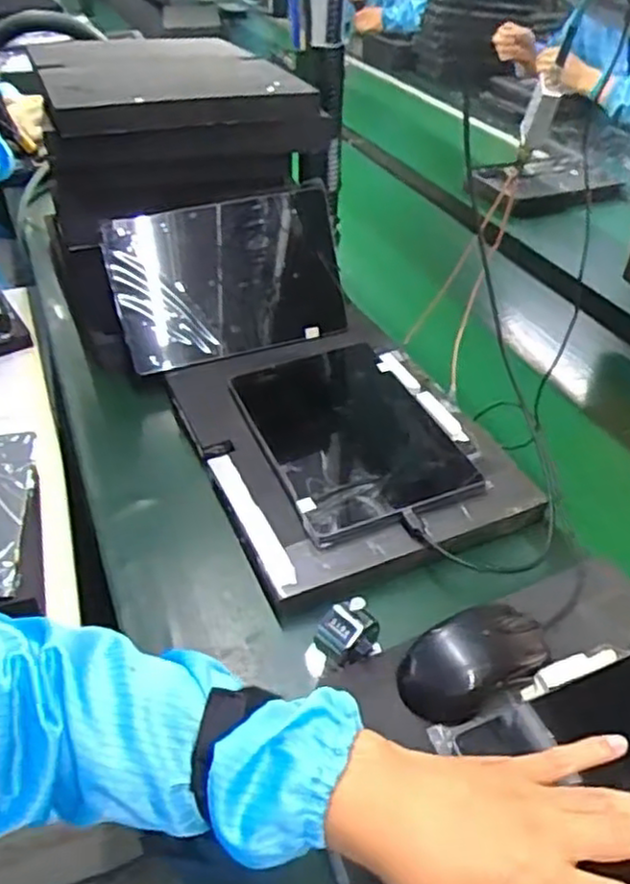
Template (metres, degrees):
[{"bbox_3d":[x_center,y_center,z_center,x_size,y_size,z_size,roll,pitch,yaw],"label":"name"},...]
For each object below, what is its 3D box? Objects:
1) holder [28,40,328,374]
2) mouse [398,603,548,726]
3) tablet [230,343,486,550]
[{"bbox_3d":[-0.153,-0.355,0.787,0.290,0.135,0.278,-14,42,-16],"label":"holder"},{"bbox_3d":[0.111,0.147,0.491,0.104,0.030,0.059,-19,44,-21],"label":"mouse"},{"bbox_3d":[0.039,-0.014,0.695,0.183,0.019,0.247,-15,43,-17],"label":"tablet"}]

